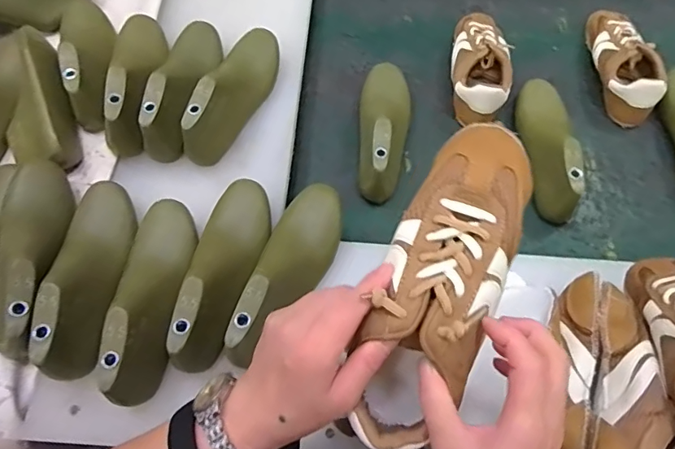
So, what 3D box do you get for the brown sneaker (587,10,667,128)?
[{"bbox_3d":[0.448,-0.266,0.731,0.085,0.063,0.224,5,66,3],"label":"brown sneaker"}]

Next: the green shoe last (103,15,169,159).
[{"bbox_3d":[-0.277,-0.202,0.648,0.071,0.094,0.229,-8,53,-3],"label":"green shoe last"}]

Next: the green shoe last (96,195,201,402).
[{"bbox_3d":[-0.199,0.067,0.508,0.075,0.076,0.224,-5,66,-1],"label":"green shoe last"}]

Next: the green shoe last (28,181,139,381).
[{"bbox_3d":[-0.275,0.051,0.524,0.064,0.083,0.228,-2,54,0],"label":"green shoe last"}]

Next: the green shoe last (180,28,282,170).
[{"bbox_3d":[-0.138,-0.186,0.628,0.078,0.079,0.225,10,66,5],"label":"green shoe last"}]

